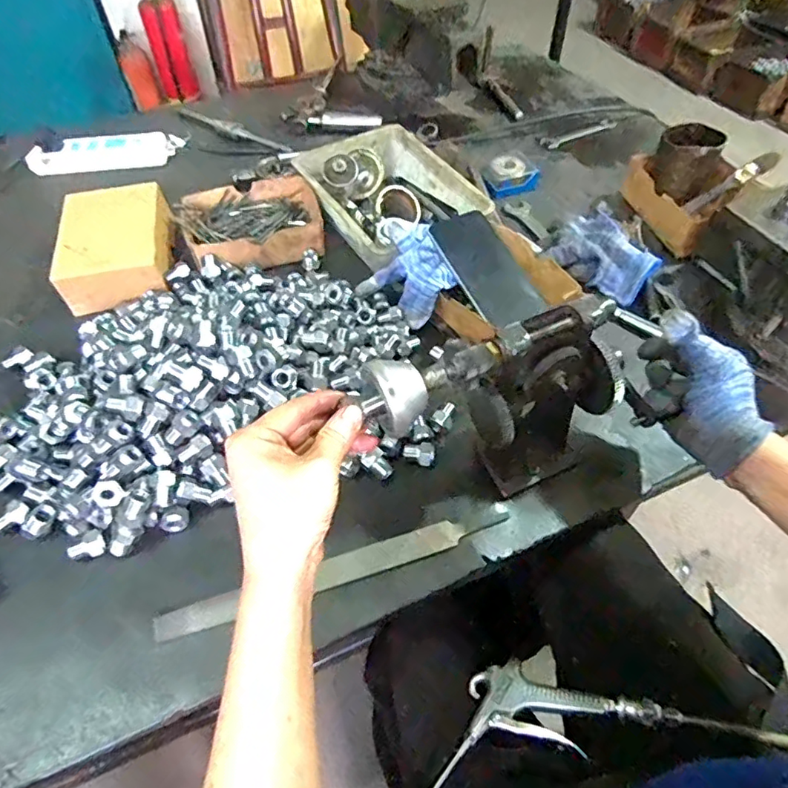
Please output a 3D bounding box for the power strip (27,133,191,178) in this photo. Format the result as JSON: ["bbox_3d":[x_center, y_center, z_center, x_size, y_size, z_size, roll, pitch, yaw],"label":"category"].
[{"bbox_3d":[-0.449,-0.376,0.841,0.221,0.026,0.069,-7,52,-5],"label":"power strip"}]

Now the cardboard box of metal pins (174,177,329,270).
[{"bbox_3d":[-0.184,-0.224,0.717,0.179,0.044,0.140,-17,54,-12],"label":"cardboard box of metal pins"}]

